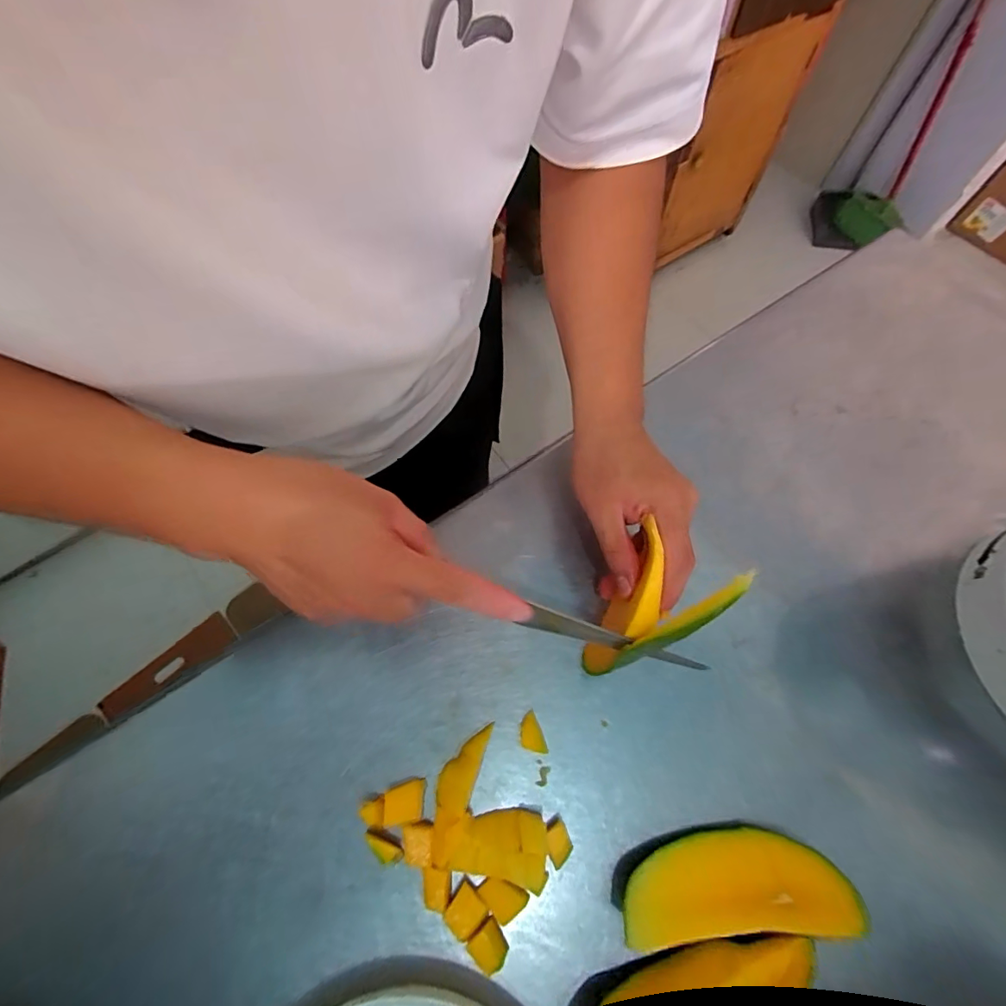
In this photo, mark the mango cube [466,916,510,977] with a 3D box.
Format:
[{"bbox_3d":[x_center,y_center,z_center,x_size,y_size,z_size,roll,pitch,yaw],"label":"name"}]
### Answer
[{"bbox_3d":[-0.007,0.250,0.269,0.018,0.011,0.022,-33,70,-14],"label":"mango cube"}]

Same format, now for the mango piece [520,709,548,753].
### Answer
[{"bbox_3d":[0.018,0.153,0.316,0.015,0.013,0.026,-19,67,-9],"label":"mango piece"}]

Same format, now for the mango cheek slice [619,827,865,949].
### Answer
[{"bbox_3d":[0.129,0.217,0.276,0.130,0.039,0.046,-4,65,-2],"label":"mango cheek slice"}]

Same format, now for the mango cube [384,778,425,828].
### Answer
[{"bbox_3d":[-0.061,0.185,0.296,0.024,0.011,0.021,-10,66,-5],"label":"mango cube"}]

